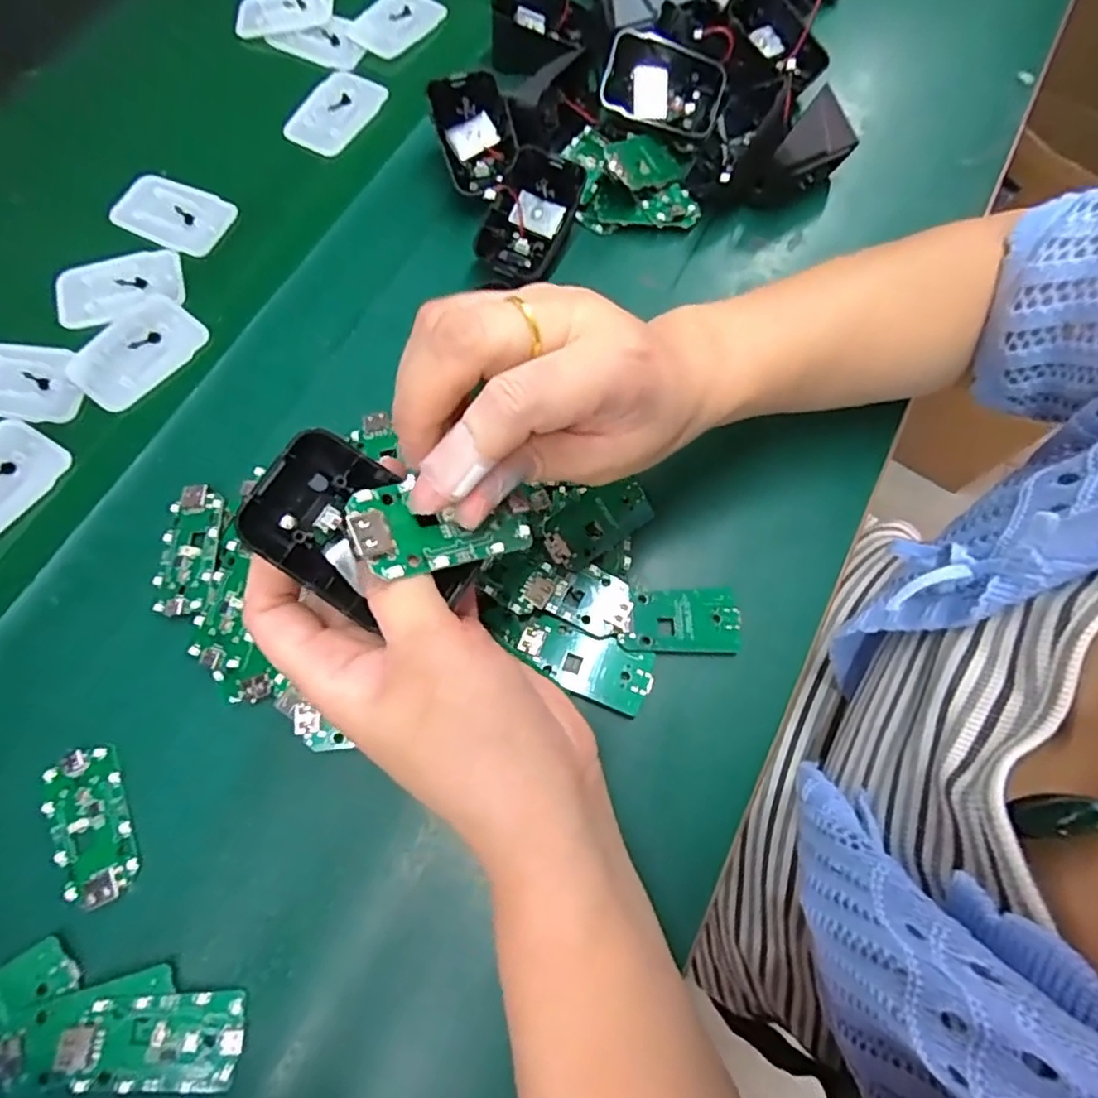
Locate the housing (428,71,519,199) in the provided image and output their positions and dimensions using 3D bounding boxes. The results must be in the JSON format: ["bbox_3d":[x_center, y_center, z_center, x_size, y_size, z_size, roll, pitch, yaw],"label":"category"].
[{"bbox_3d":[-0.042,-0.242,0.365,0.043,0.023,0.065,-14,107,1],"label":"housing"}]

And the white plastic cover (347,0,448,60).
[{"bbox_3d":[-0.104,-0.367,0.434,0.044,0.008,0.066,35,75,9],"label":"white plastic cover"}]

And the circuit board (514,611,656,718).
[{"bbox_3d":[0.017,0.053,0.294,0.063,0.004,0.029,21,74,5],"label":"circuit board"}]

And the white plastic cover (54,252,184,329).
[{"bbox_3d":[-0.249,-0.153,0.360,0.071,0.004,0.042,-13,74,-6],"label":"white plastic cover"}]

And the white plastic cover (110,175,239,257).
[{"bbox_3d":[-0.228,-0.205,0.380,0.063,0.004,0.043,26,74,6],"label":"white plastic cover"}]

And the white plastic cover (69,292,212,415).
[{"bbox_3d":[-0.229,-0.111,0.347,0.047,0.004,0.069,35,75,9],"label":"white plastic cover"}]

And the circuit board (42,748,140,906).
[{"bbox_3d":[-0.196,0.118,0.268,0.030,0.006,0.063,-23,75,-8],"label":"circuit board"}]

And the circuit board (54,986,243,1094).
[{"bbox_3d":[-0.152,0.191,0.239,0.063,0.007,0.031,0,73,-2],"label":"circuit board"}]

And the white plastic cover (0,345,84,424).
[{"bbox_3d":[-0.288,-0.091,0.341,0.070,0.004,0.043,6,73,0],"label":"white plastic cover"}]

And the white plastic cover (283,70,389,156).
[{"bbox_3d":[-0.140,-0.289,0.409,0.043,0.004,0.069,30,74,7],"label":"white plastic cover"}]

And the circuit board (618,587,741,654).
[{"bbox_3d":[0.064,0.034,0.303,0.055,0.004,0.032,2,73,-1],"label":"circuit board"}]

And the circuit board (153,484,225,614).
[{"bbox_3d":[-0.175,0.000,0.301,0.029,0.005,0.064,-1,73,-2],"label":"circuit board"}]

